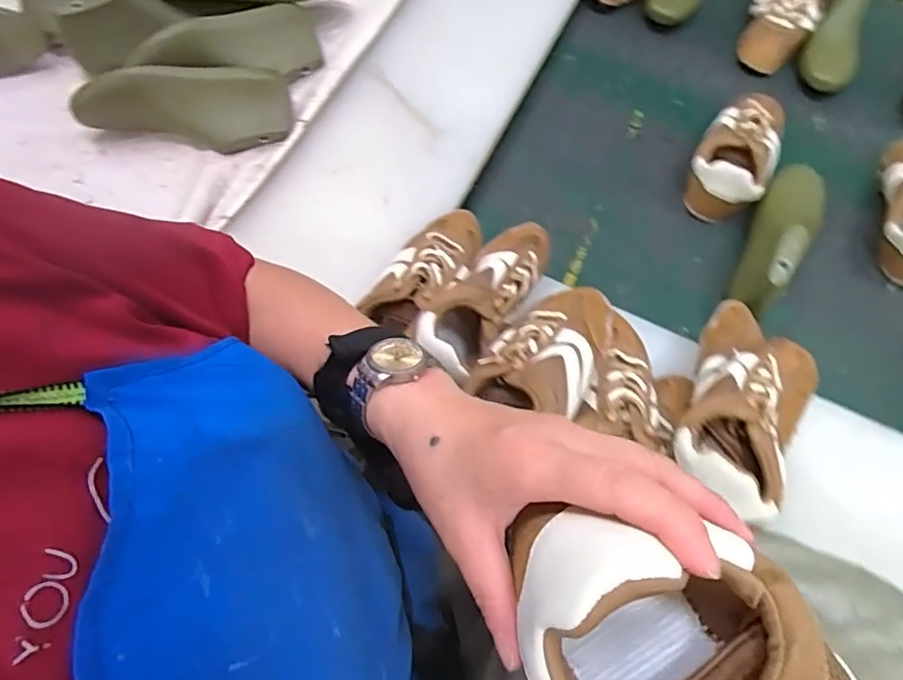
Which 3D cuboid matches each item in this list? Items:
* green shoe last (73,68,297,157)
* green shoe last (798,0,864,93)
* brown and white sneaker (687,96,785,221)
[{"bbox_3d":[-0.329,-0.283,0.654,0.242,0.070,0.078,-14,70,-8],"label":"green shoe last"},{"bbox_3d":[0.638,-0.516,0.860,0.086,0.064,0.257,28,70,8],"label":"green shoe last"},{"bbox_3d":[0.411,-0.267,0.772,0.103,0.073,0.220,32,70,9],"label":"brown and white sneaker"}]

